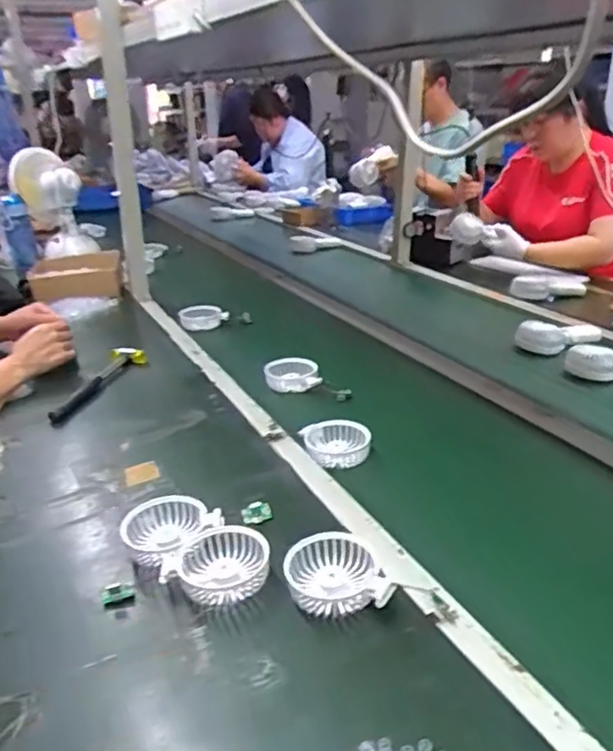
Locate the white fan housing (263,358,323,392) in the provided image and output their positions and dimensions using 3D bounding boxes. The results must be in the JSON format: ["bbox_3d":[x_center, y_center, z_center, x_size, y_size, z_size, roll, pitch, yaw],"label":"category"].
[{"bbox_3d":[-0.023,-0.004,1.113,0.094,0.037,0.096,-1,23,2],"label":"white fan housing"}]

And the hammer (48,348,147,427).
[{"bbox_3d":[-0.350,0.014,1.068,0.069,0.024,0.244,2,24,11],"label":"hammer"}]

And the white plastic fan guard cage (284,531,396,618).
[{"bbox_3d":[0.031,0.192,0.611,0.095,0.035,0.083,-1,23,3],"label":"white plastic fan guard cage"}]

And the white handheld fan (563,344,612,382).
[{"bbox_3d":[0.562,-0.031,1.140,0.187,0.054,0.085,-7,24,-11],"label":"white handheld fan"}]

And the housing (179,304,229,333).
[{"bbox_3d":[-0.239,-0.134,1.450,0.109,0.040,0.095,-8,24,-12],"label":"housing"}]

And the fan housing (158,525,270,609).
[{"bbox_3d":[-0.091,0.192,0.635,0.102,0.034,0.082,-9,24,-16],"label":"fan housing"}]

